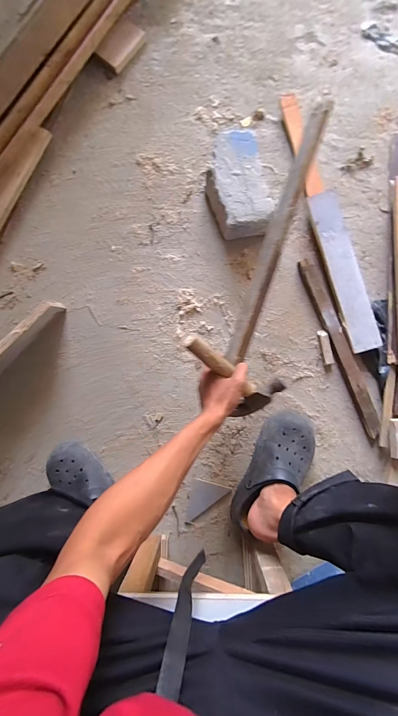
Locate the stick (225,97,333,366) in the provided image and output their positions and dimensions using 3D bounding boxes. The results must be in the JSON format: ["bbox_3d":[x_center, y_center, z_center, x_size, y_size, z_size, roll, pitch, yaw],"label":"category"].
[{"bbox_3d":[0.142,-0.223,0.562,0.034,0.023,0.480,19,90,3],"label":"stick"}]

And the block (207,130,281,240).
[{"bbox_3d":[0.087,-0.376,0.694,0.126,0.080,0.215,-14,88,2],"label":"block"}]

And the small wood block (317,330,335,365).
[{"bbox_3d":[0.285,-0.024,0.700,0.021,0.019,0.077,-13,88,2],"label":"small wood block"}]

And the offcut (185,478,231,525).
[{"bbox_3d":[0.020,0.336,0.708,0.078,0.014,0.101,16,89,3],"label":"offcut"}]

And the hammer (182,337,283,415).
[{"bbox_3d":[0.059,0.033,0.536,0.099,0.041,0.221,-49,123,0],"label":"hammer"}]

